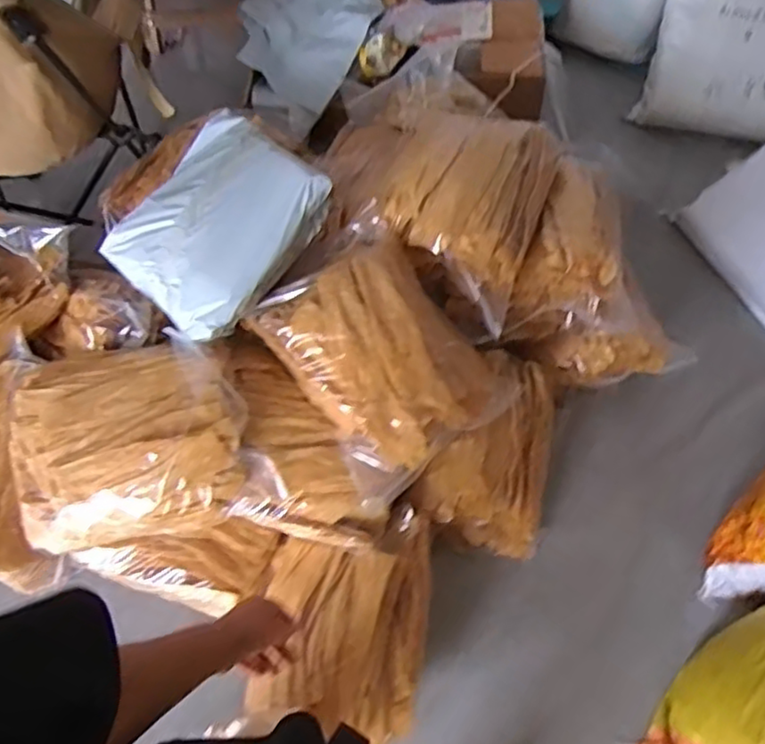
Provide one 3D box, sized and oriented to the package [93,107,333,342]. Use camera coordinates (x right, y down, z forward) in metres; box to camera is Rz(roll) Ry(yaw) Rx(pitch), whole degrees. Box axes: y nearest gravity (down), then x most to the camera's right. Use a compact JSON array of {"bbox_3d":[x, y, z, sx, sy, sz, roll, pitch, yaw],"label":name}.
[{"bbox_3d":[-0.323,-0.289,1.270,0.318,0.124,0.397,36,89,9],"label":"package"}]

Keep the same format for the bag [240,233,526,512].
[{"bbox_3d":[-0.011,-0.037,1.264,0.340,0.168,0.457,-39,81,-3],"label":"bag"}]

